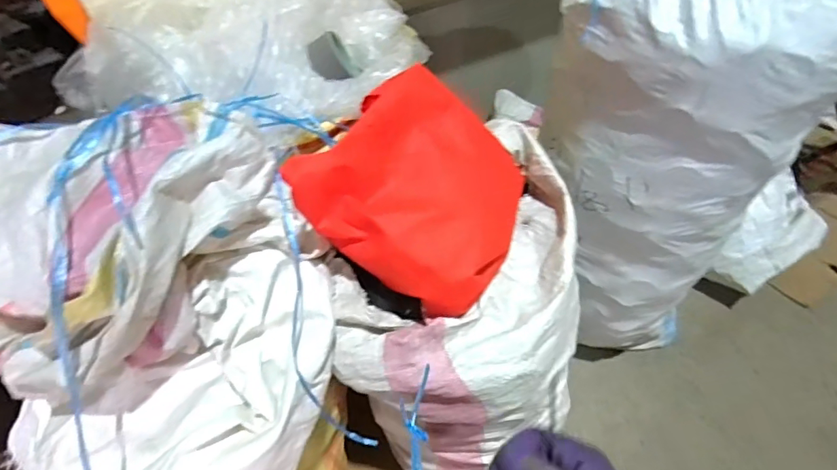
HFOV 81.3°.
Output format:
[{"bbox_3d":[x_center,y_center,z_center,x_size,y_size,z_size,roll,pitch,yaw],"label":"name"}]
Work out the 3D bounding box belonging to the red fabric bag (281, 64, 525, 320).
[{"bbox_3d":[0.017,-0.069,0.656,0.236,0.197,0.272,18,53,20],"label":"red fabric bag"}]

